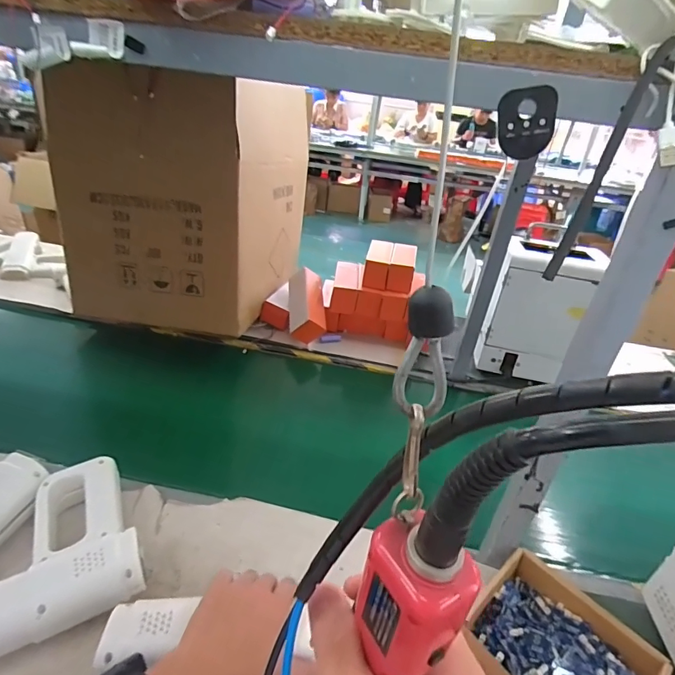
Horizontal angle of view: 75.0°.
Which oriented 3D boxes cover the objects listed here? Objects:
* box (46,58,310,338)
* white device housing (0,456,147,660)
[{"bbox_3d":[-0.331,-0.343,1.057,0.406,0.471,0.531,10,30,4],"label":"box"},{"bbox_3d":[-0.337,0.234,0.474,0.207,0.045,0.185,-14,37,-32],"label":"white device housing"}]

